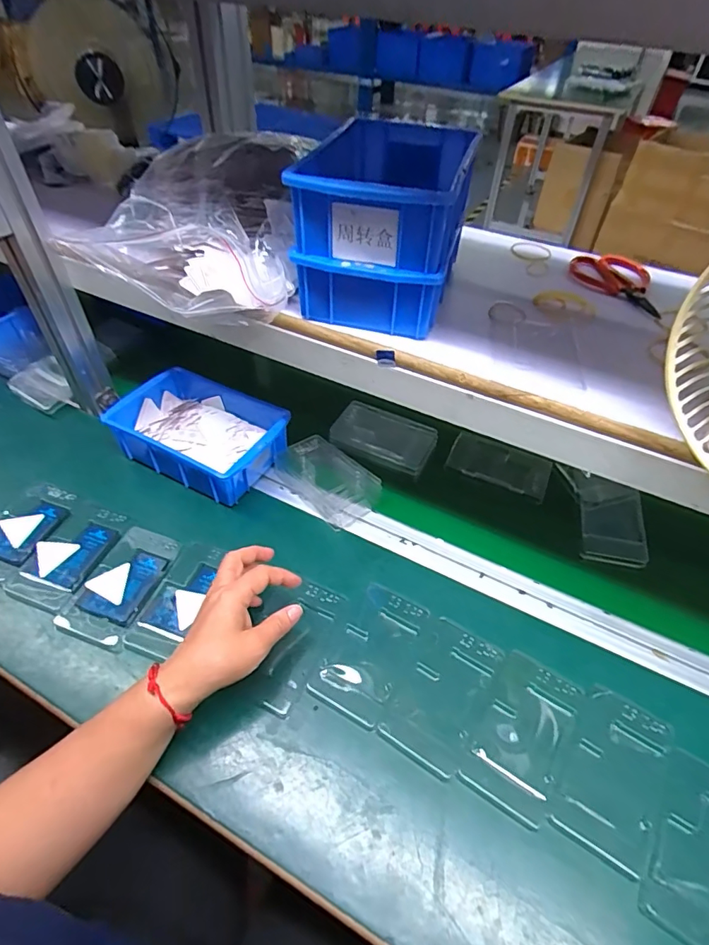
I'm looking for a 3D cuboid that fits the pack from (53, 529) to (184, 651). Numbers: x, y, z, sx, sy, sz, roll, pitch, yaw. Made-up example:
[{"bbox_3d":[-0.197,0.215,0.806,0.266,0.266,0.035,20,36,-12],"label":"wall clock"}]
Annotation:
[{"bbox_3d":[-0.244,0.117,0.523,0.073,0.020,0.125,17,48,13],"label":"pack"}]

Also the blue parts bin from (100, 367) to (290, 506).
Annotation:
[{"bbox_3d":[-0.193,-0.051,0.639,0.201,0.063,0.138,22,49,17],"label":"blue parts bin"}]

